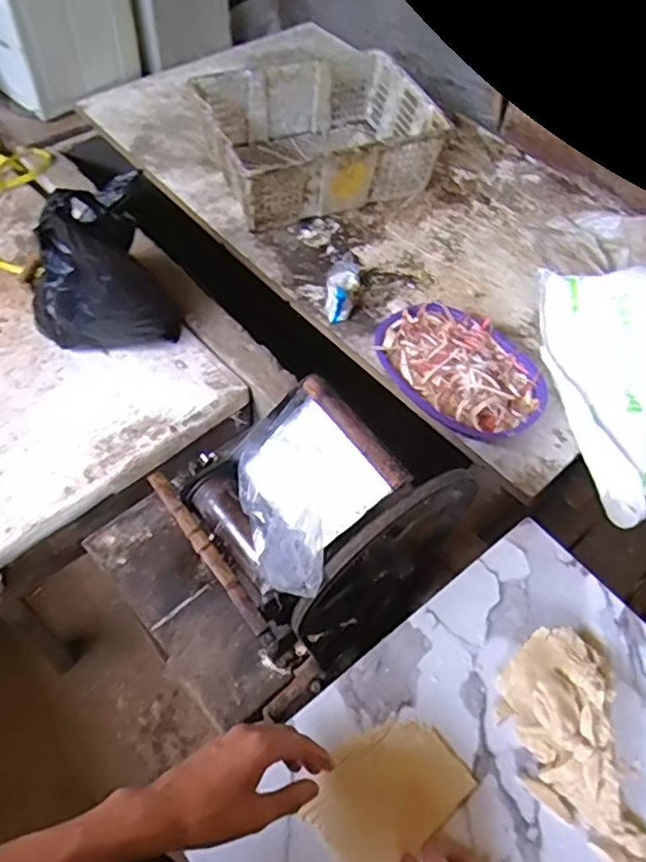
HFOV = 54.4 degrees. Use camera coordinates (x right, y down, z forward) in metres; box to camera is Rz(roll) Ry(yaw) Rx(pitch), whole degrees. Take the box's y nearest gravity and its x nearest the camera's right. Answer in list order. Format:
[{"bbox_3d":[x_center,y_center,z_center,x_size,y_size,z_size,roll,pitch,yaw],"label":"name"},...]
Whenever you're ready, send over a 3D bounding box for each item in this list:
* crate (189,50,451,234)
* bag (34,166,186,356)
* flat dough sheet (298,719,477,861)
[{"bbox_3d":[-0.014,-0.645,1.398,0.470,0.170,0.355,-18,61,-16],"label":"crate"},{"bbox_3d":[-0.386,-0.274,1.079,0.230,0.290,0.182,-28,64,-21],"label":"bag"},{"bbox_3d":[0.061,0.331,0.574,0.100,0.007,0.136,39,59,22],"label":"flat dough sheet"}]

